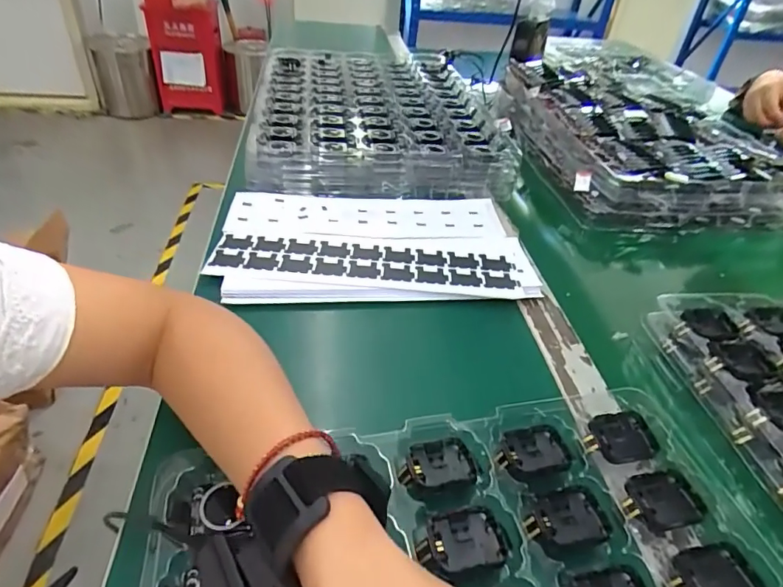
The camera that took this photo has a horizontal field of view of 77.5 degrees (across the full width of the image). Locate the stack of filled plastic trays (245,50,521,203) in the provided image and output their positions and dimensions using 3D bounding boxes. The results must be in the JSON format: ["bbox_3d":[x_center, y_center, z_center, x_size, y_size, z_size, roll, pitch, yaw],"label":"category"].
[{"bbox_3d":[-0.024,-0.291,0.753,0.329,0.063,0.453,-1,39,-8],"label":"stack of filled plastic trays"}]

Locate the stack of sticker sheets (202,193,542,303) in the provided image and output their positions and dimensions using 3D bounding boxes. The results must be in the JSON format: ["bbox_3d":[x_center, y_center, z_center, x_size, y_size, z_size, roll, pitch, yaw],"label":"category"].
[{"bbox_3d":[-0.018,-0.054,0.521,0.311,0.029,0.184,-3,38,-6],"label":"stack of sticker sheets"}]

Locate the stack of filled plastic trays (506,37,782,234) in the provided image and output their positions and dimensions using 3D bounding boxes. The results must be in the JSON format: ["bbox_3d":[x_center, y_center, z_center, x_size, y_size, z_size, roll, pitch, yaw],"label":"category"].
[{"bbox_3d":[0.379,-0.257,0.787,0.312,0.090,0.446,-1,39,-8],"label":"stack of filled plastic trays"}]

